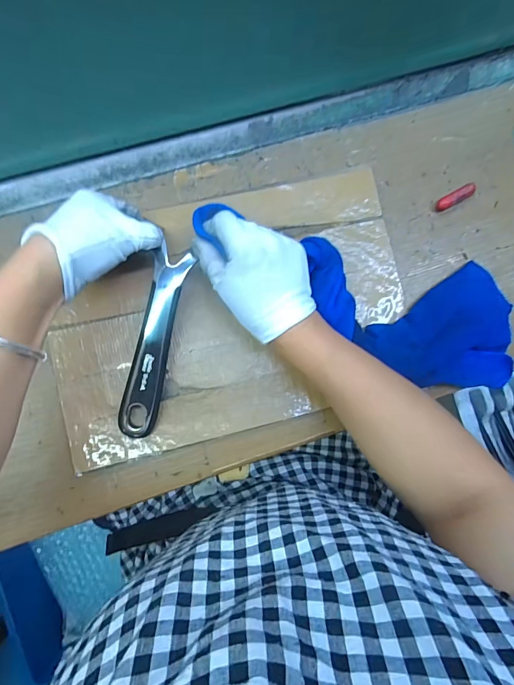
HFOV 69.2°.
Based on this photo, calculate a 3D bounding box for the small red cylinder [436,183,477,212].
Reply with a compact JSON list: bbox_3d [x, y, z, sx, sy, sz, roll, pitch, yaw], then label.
[{"bbox_3d":[0.220,-0.160,0.410,0.045,0.013,0.014,-29,86,-7],"label":"small red cylinder"}]

